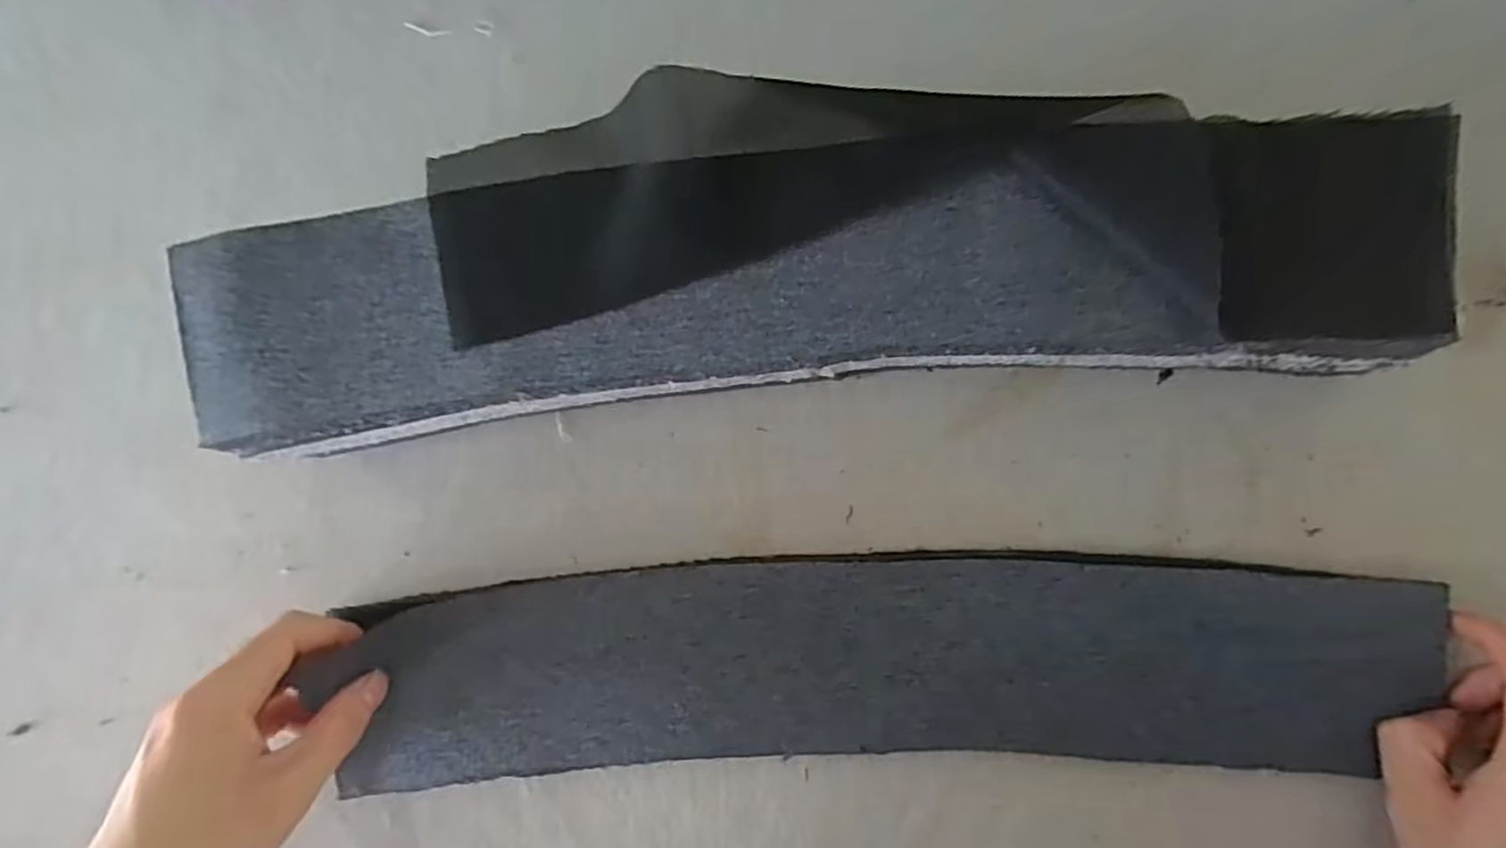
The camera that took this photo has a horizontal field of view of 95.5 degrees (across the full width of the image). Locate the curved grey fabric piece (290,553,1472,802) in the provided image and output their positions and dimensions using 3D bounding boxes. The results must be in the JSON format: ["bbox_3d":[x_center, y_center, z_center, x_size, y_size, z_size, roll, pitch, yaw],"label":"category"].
[{"bbox_3d":[0.058,0.112,0.316,0.484,0.012,0.096,-3,86,2],"label":"curved grey fabric piece"}]

